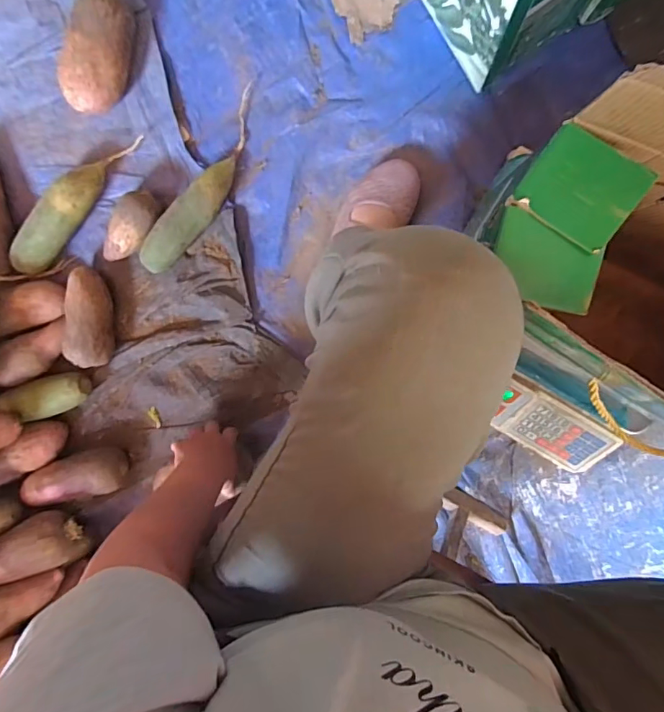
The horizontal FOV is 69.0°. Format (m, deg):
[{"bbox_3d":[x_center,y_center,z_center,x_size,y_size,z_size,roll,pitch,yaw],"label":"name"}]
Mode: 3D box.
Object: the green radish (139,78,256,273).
[{"bbox_3d":[-0.178,-0.240,0.683,0.061,0.047,0.283,35,99,-1],"label":"green radish"}]

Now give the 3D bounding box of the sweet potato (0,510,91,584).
[{"bbox_3d":[-0.457,0.285,0.693,0.193,0.055,0.072,-19,97,-13],"label":"sweet potato"}]

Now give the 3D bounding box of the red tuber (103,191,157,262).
[{"bbox_3d":[-0.291,-0.182,0.695,0.052,0.046,0.114,33,99,0],"label":"red tuber"}]

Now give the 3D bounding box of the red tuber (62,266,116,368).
[{"bbox_3d":[-0.358,-0.057,0.714,0.058,0.055,0.141,3,98,4],"label":"red tuber"}]

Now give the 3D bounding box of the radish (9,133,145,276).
[{"bbox_3d":[-0.372,-0.220,0.691,0.056,0.051,0.260,41,99,-2],"label":"radish"}]

